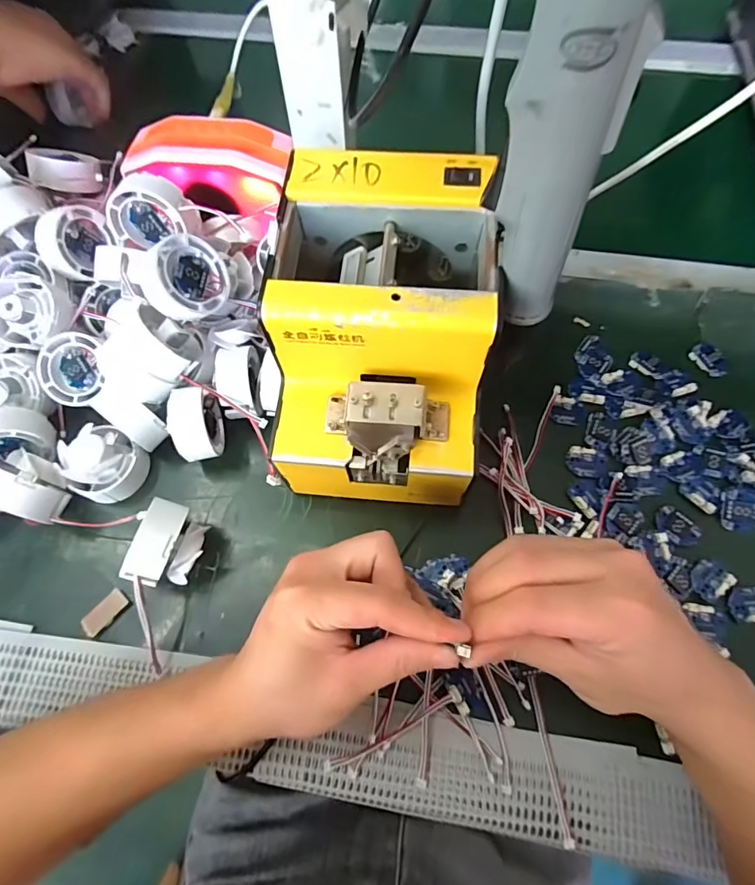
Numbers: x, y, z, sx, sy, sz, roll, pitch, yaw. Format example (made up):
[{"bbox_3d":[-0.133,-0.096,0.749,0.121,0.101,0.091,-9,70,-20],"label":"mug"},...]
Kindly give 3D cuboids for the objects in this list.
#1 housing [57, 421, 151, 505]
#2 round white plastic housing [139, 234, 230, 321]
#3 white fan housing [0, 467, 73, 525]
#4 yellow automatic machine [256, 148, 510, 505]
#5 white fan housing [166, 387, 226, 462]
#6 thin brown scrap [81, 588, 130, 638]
[{"bbox_3d":[-0.201,0.016,0.346,0.047,0.036,0.052,28,71,13],"label":"housing"},{"bbox_3d":[-0.135,-0.114,0.331,0.026,0.053,0.054,-4,55,41],"label":"round white plastic housing"},{"bbox_3d":[-0.244,0.038,0.329,0.046,0.045,0.028,18,69,9],"label":"white fan housing"},{"bbox_3d":[0.002,-0.060,0.315,0.120,0.152,0.168,4,67,4],"label":"yellow automatic machine"},{"bbox_3d":[-0.133,-0.011,0.353,0.027,0.049,0.051,-6,67,-1],"label":"white fan housing"},{"bbox_3d":[-0.185,0.116,0.322,0.015,0.004,0.031,38,73,16],"label":"thin brown scrap"}]

